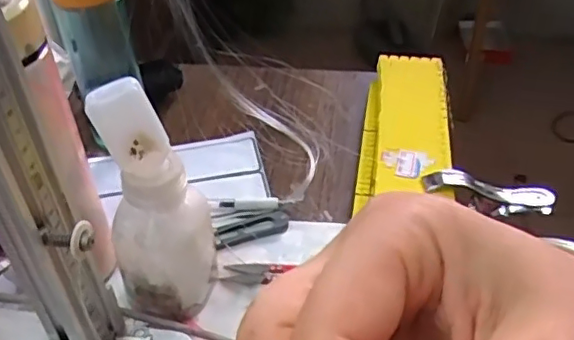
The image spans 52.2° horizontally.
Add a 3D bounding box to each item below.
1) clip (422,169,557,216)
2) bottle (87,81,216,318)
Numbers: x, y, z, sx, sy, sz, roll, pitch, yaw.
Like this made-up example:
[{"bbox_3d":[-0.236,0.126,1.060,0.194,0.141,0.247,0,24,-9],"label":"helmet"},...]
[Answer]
[{"bbox_3d":[0.170,0.021,0.499,0.116,0.033,0.018,13,38,-11],"label":"clip"},{"bbox_3d":[-0.084,0.021,0.381,0.055,0.165,0.056,5,40,9],"label":"bottle"}]

